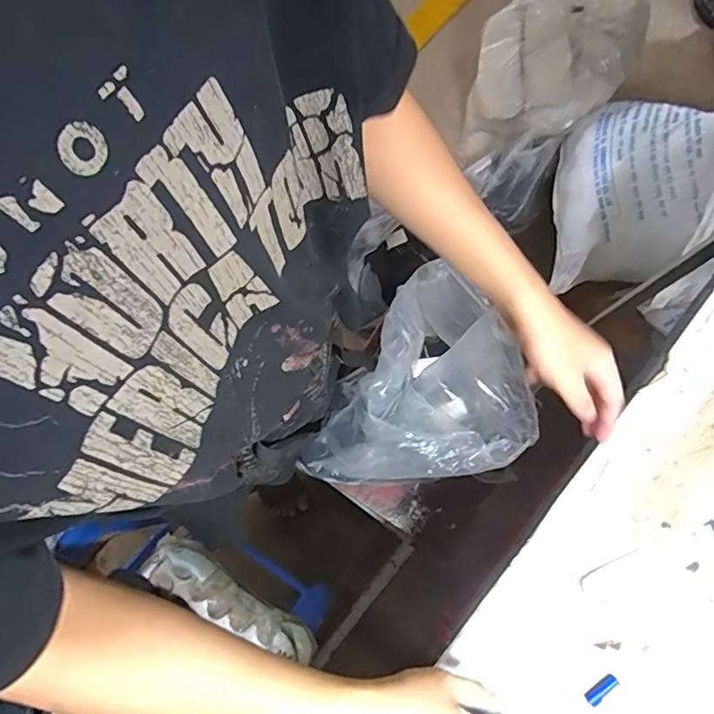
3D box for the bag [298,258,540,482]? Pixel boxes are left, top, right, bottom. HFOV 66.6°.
[{"bbox_3d":[0.062,0.065,0.634,0.250,0.233,0.208,-31,78,-8],"label":"bag"}]

